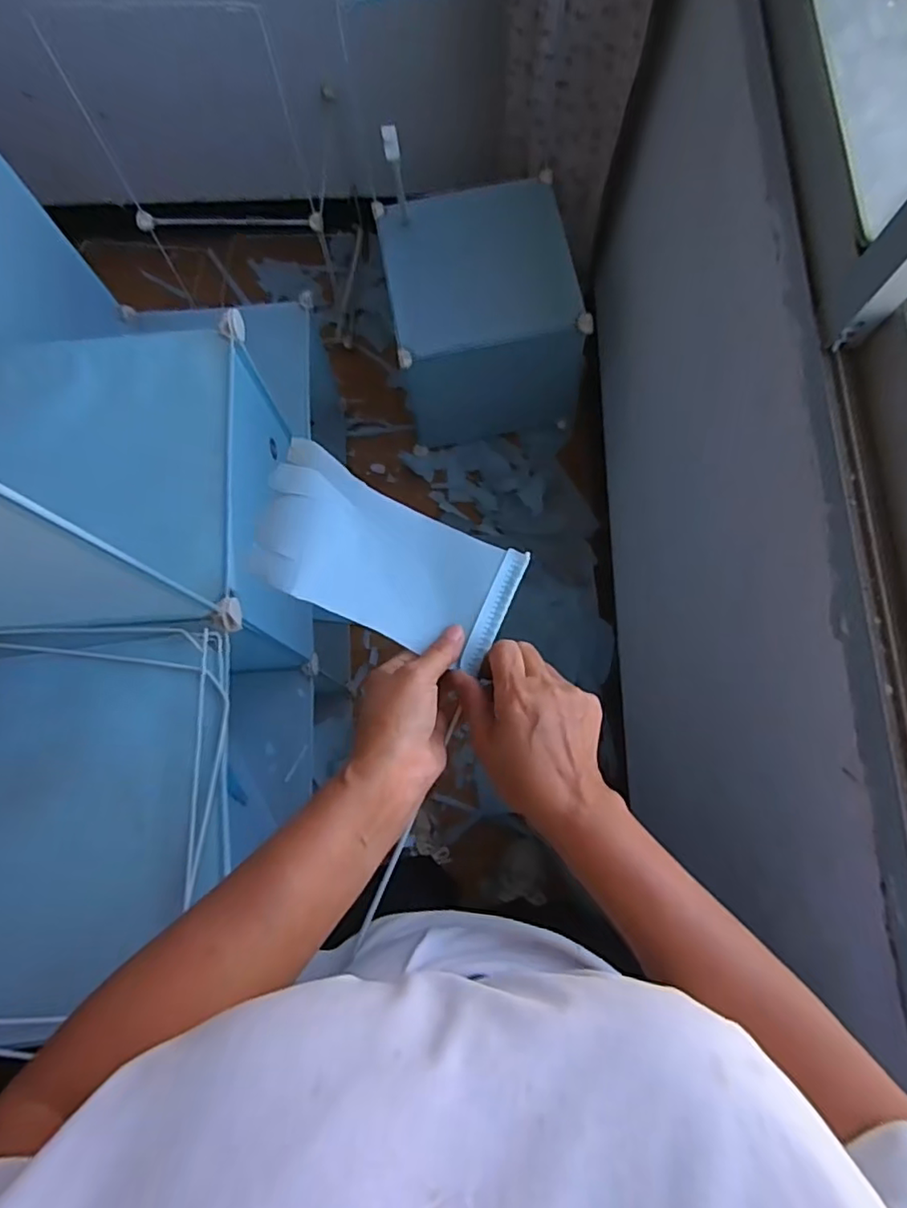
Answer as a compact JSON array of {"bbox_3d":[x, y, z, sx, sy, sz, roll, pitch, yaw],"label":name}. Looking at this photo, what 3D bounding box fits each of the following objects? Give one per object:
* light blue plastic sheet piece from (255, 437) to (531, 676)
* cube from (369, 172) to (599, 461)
[{"bbox_3d":[-0.045,-0.029,0.408,0.179,0.015,0.094,27,78,-8],"label":"light blue plastic sheet piece"},{"bbox_3d":[0.057,-0.602,1.278,0.368,0.328,0.351,-14,76,-3],"label":"cube"}]

